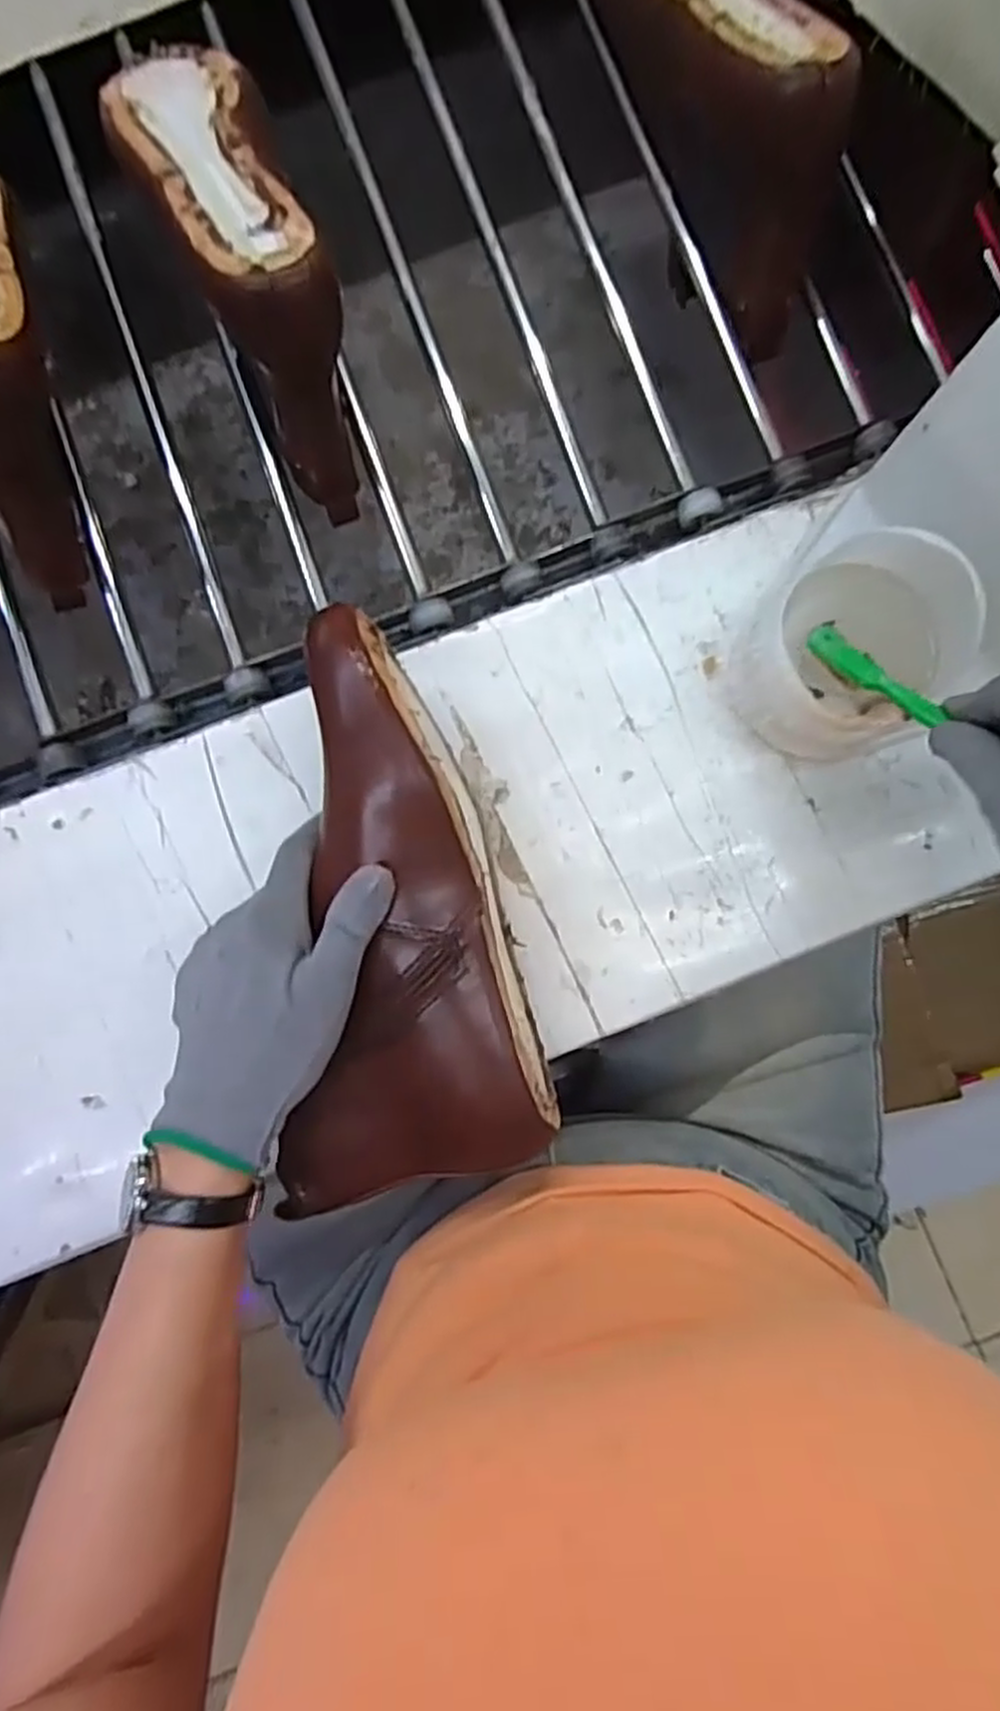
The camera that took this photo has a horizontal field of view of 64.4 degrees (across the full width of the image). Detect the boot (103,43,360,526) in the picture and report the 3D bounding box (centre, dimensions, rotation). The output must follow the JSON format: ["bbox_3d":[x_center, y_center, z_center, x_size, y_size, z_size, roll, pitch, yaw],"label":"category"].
[{"bbox_3d":[-0.139,-0.333,0.446,0.086,0.134,0.265,-21,82,-2],"label":"boot"}]

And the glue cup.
[{"bbox_3d":[0.176,-0.102,0.401,0.105,0.072,0.099,-21,85,-3],"label":"glue cup"}]

